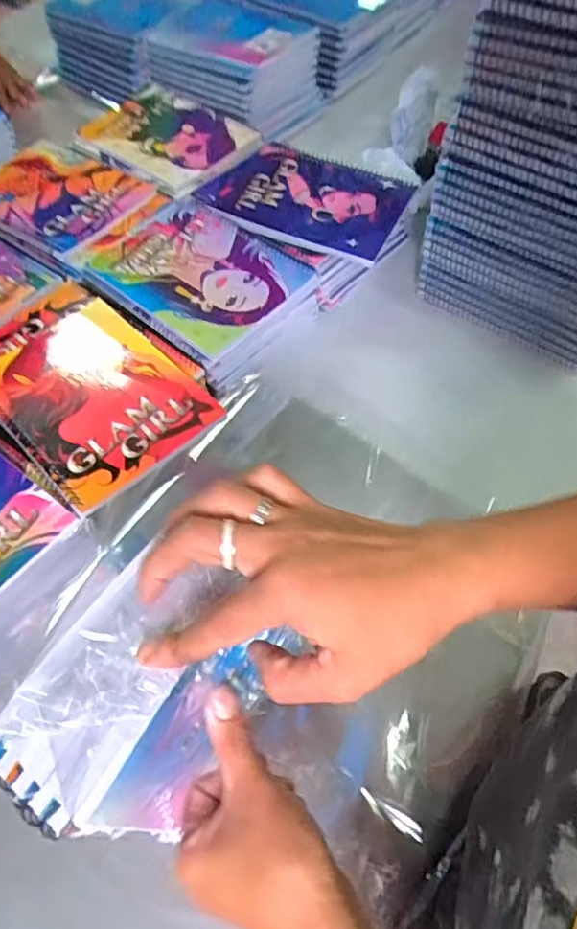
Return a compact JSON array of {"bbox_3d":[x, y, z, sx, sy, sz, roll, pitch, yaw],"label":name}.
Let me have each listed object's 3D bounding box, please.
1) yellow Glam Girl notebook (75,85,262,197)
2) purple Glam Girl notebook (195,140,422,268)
[{"bbox_3d":[-0.156,-0.421,0.735,0.213,0.014,0.160,39,67,22],"label":"yellow Glam Girl notebook"},{"bbox_3d":[0.015,-0.307,0.652,0.219,0.011,0.146,21,61,14],"label":"purple Glam Girl notebook"}]

